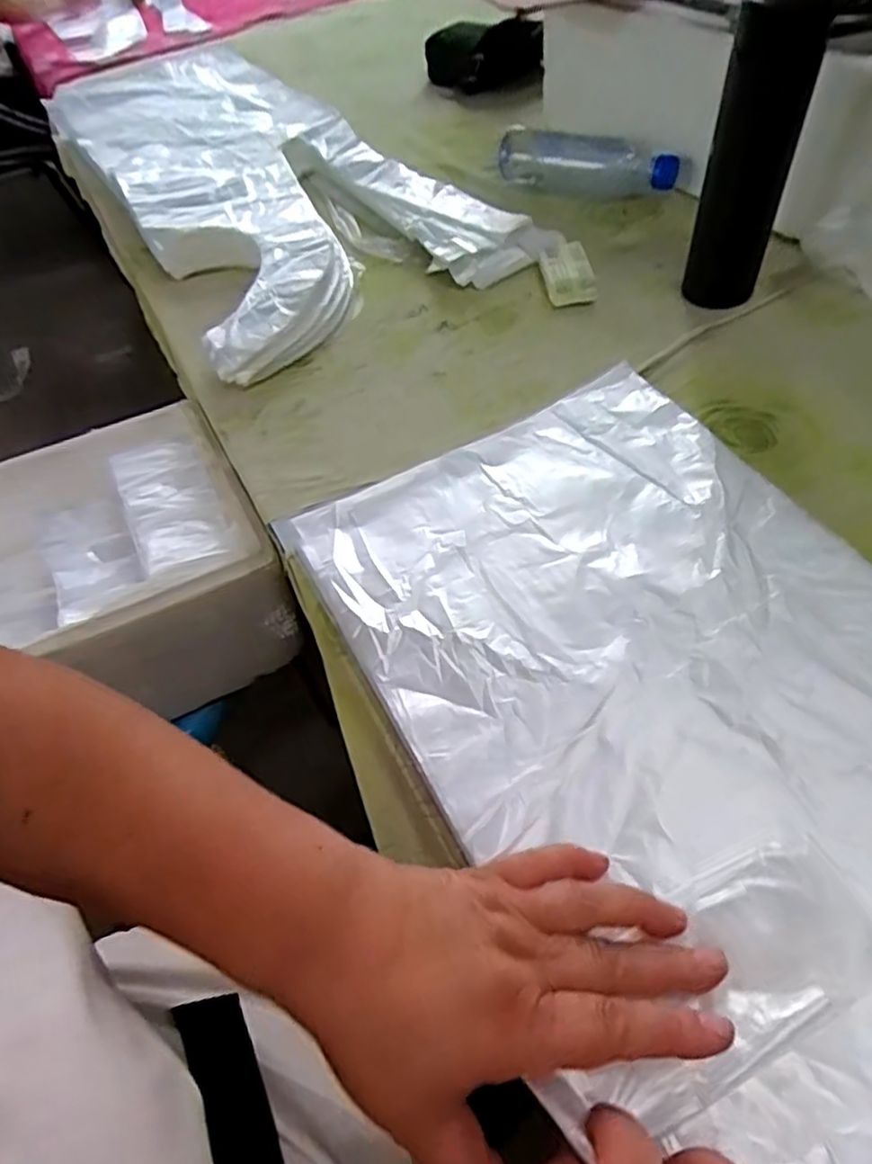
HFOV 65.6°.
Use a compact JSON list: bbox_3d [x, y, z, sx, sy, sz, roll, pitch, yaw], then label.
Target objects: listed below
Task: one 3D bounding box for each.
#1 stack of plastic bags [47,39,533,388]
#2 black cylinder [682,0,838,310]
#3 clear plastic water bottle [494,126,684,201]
[{"bbox_3d":[-0.259,-0.558,0.898,0.349,0.092,0.883,-27,54,-14],"label":"stack of plastic bags"},{"bbox_3d":[0.254,-0.341,0.557,0.054,0.222,0.052,-28,54,-15],"label":"black cylinder"},{"bbox_3d":[0.182,-0.495,0.803,0.216,0.049,0.060,21,57,22],"label":"clear plastic water bottle"}]

